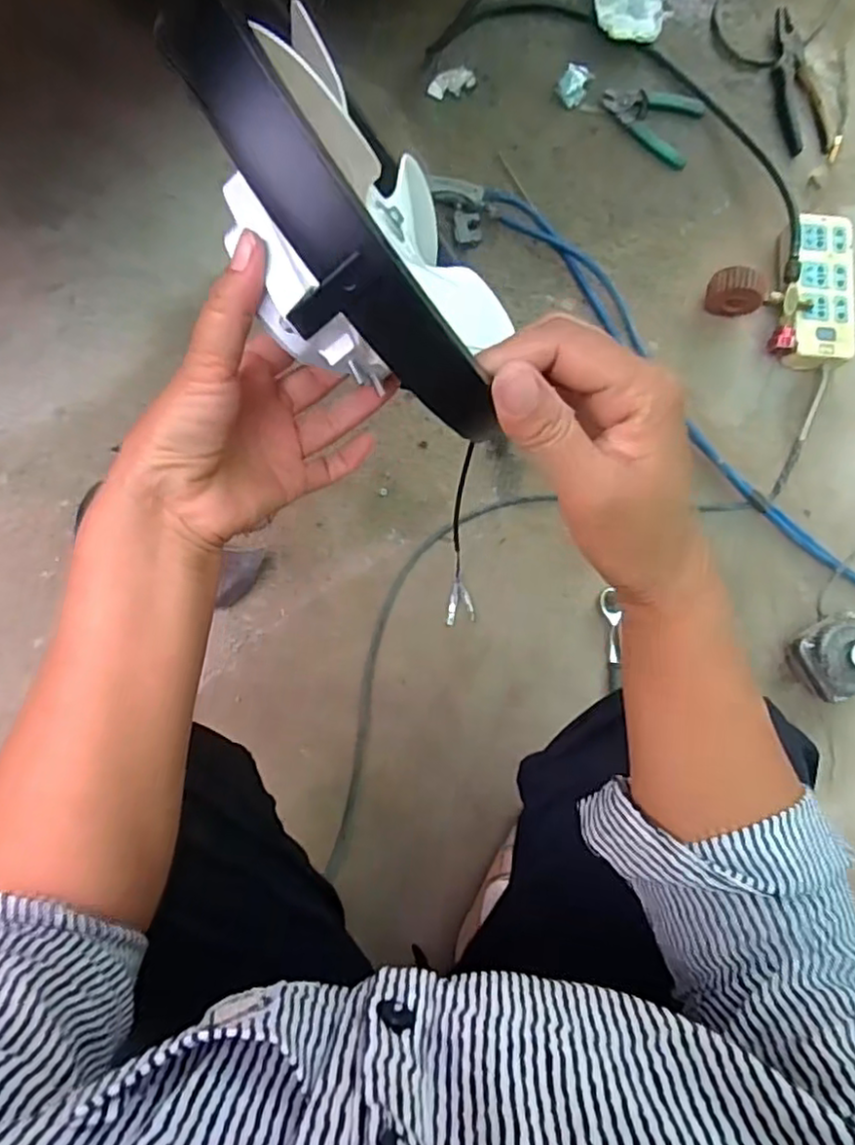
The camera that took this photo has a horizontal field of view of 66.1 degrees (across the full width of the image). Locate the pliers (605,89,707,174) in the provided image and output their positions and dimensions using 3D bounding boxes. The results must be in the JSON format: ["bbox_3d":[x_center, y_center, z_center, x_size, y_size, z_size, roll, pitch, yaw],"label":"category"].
[{"bbox_3d":[0.281,-0.575,0.828,0.123,0.014,0.094,22,81,-3],"label":"pliers"}]

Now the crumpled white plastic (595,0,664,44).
[{"bbox_3d":[0.254,-0.719,0.824,0.090,0.017,0.105,6,82,-5],"label":"crumpled white plastic"}]

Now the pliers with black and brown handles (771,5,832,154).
[{"bbox_3d":[0.468,-0.629,0.843,0.067,0.017,0.182,-17,85,-7],"label":"pliers with black and brown handles"}]

